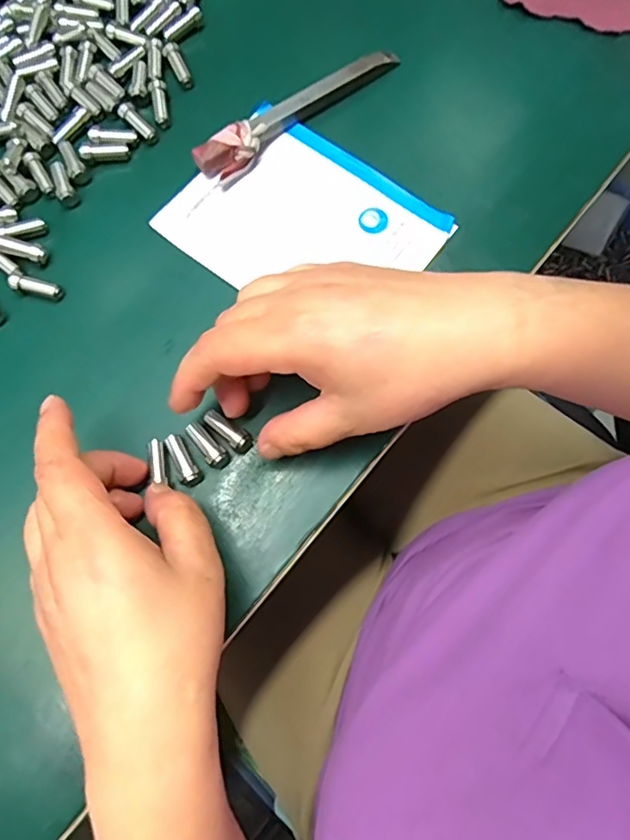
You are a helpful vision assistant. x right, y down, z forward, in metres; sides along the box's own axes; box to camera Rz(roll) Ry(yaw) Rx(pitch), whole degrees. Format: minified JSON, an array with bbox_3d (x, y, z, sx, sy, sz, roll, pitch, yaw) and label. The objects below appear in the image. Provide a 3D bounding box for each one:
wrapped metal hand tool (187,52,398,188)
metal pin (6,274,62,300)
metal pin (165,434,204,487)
[{"bbox_3d":[-0.011,-0.185,0.342,0.134,0.020,0.026,-38,78,-8],"label":"wrapped metal hand tool"},{"bbox_3d":[-0.154,-0.074,0.319,0.028,0.010,0.010,13,76,4],"label":"metal pin"},{"bbox_3d":[-0.066,0.020,0.288,0.010,0.007,0.028,-29,77,-6],"label":"metal pin"}]

